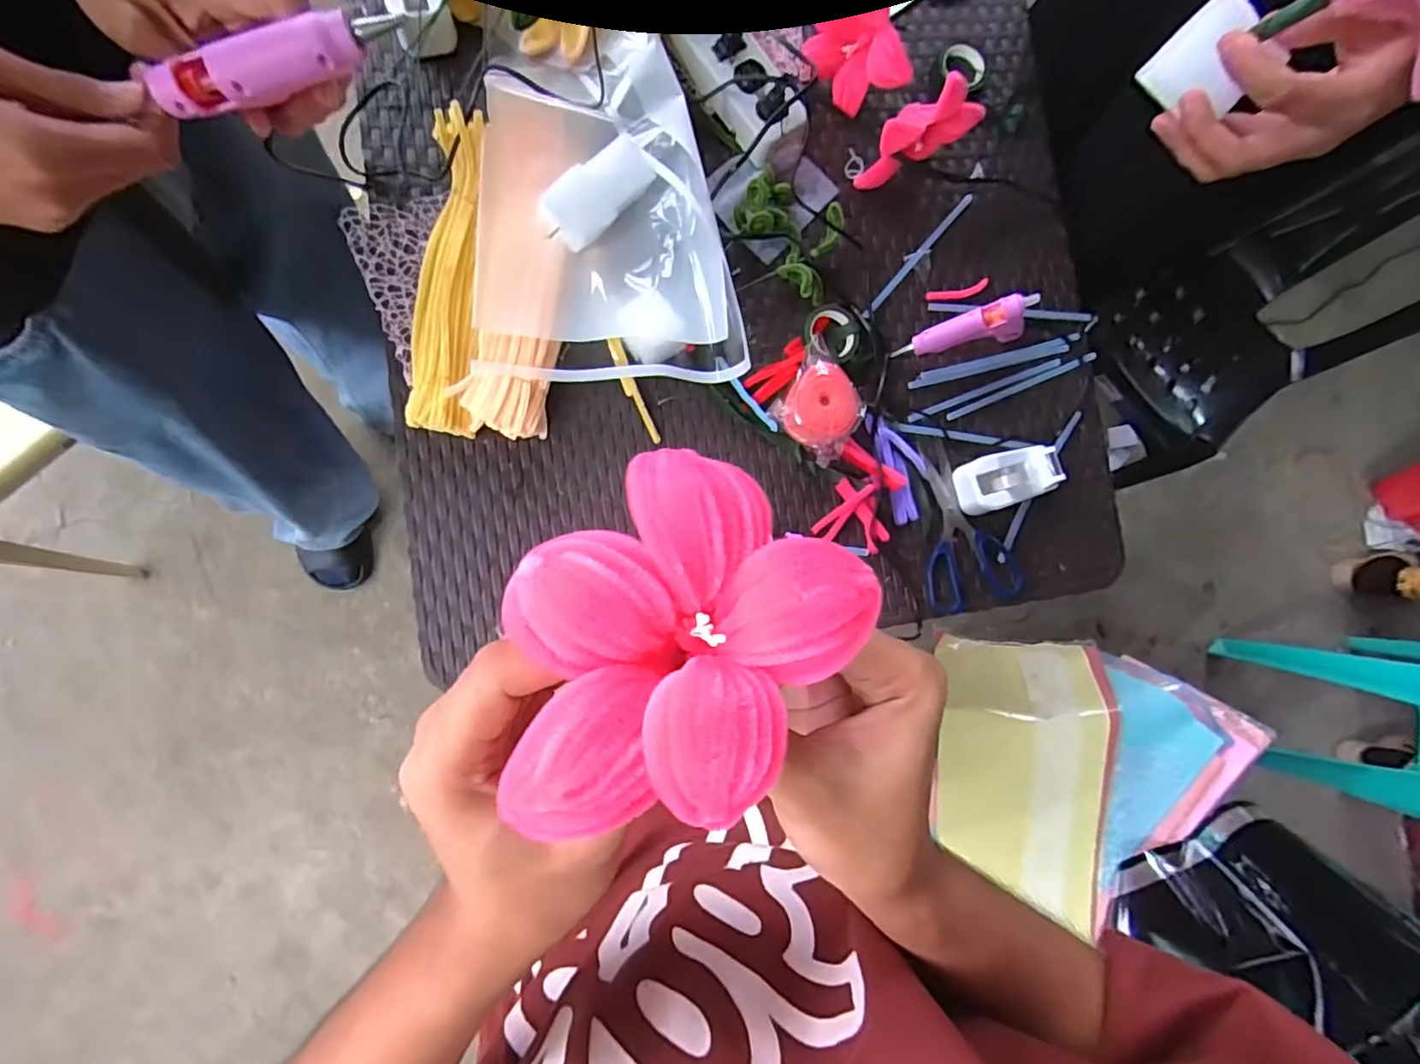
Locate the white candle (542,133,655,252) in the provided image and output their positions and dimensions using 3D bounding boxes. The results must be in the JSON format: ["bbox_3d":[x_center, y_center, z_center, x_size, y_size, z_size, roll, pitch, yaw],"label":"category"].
[{"bbox_3d":[-0.094,-0.301,0.535,0.104,0.042,0.055,-43,93,-8],"label":"white candle"}]

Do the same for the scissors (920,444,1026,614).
[{"bbox_3d":[0.266,-0.004,0.639,0.100,0.020,0.167,-10,88,-8],"label":"scissors"}]

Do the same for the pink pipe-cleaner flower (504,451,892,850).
[{"bbox_3d":[-0.012,0.032,0.170,0.084,0.026,0.105,40,83,-4],"label":"pink pipe-cleaner flower"}]

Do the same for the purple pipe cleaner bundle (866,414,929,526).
[{"bbox_3d":[0.198,-0.068,0.620,0.046,0.014,0.113,-17,89,-8],"label":"purple pipe cleaner bundle"}]

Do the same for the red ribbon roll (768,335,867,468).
[{"bbox_3d":[0.112,-0.128,0.605,0.083,0.050,0.101,34,83,-4],"label":"red ribbon roll"}]

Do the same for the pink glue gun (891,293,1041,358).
[{"bbox_3d":[0.269,-0.205,0.605,0.137,0.098,0.025,-15,89,-8],"label":"pink glue gun"}]

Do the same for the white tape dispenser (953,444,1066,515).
[{"bbox_3d":[0.306,-0.056,0.626,0.096,0.043,0.054,-16,89,-8],"label":"white tape dispenser"}]

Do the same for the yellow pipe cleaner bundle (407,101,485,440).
[{"bbox_3d":[-0.242,-0.240,0.568,0.062,0.042,0.299,2,86,-7],"label":"yellow pipe cleaner bundle"}]

